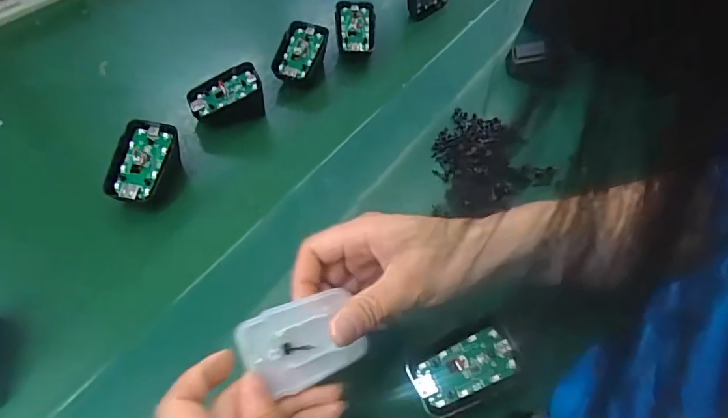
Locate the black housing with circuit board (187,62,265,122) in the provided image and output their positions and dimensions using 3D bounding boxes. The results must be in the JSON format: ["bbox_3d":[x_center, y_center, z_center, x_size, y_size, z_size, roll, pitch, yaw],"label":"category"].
[{"bbox_3d":[-0.129,-0.102,0.458,0.074,0.042,0.050,-19,58,-17],"label":"black housing with circuit board"}]

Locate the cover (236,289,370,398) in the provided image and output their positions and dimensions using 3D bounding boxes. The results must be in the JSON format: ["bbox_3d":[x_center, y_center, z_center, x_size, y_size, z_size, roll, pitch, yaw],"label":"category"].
[{"bbox_3d":[-0.033,0.073,0.263,0.066,0.004,0.045,-17,79,-26],"label":"cover"}]

